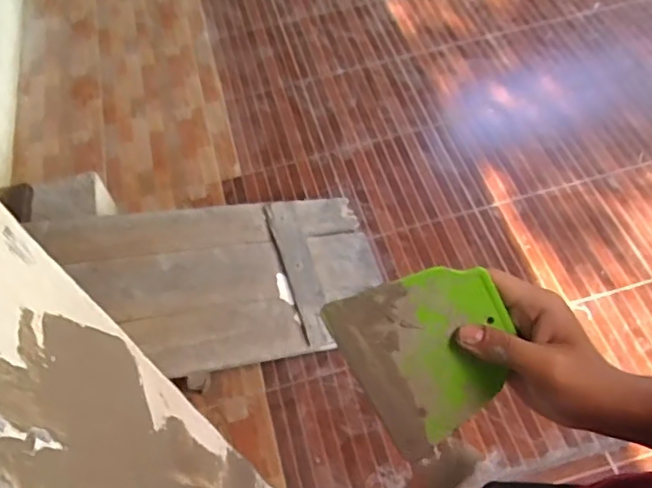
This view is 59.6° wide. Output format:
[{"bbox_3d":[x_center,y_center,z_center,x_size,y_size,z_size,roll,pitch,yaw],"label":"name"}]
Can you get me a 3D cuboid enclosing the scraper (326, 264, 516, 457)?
[{"bbox_3d":[0.071,0.069,0.373,0.103,0.007,0.119,-31,105,-1],"label":"scraper"}]

